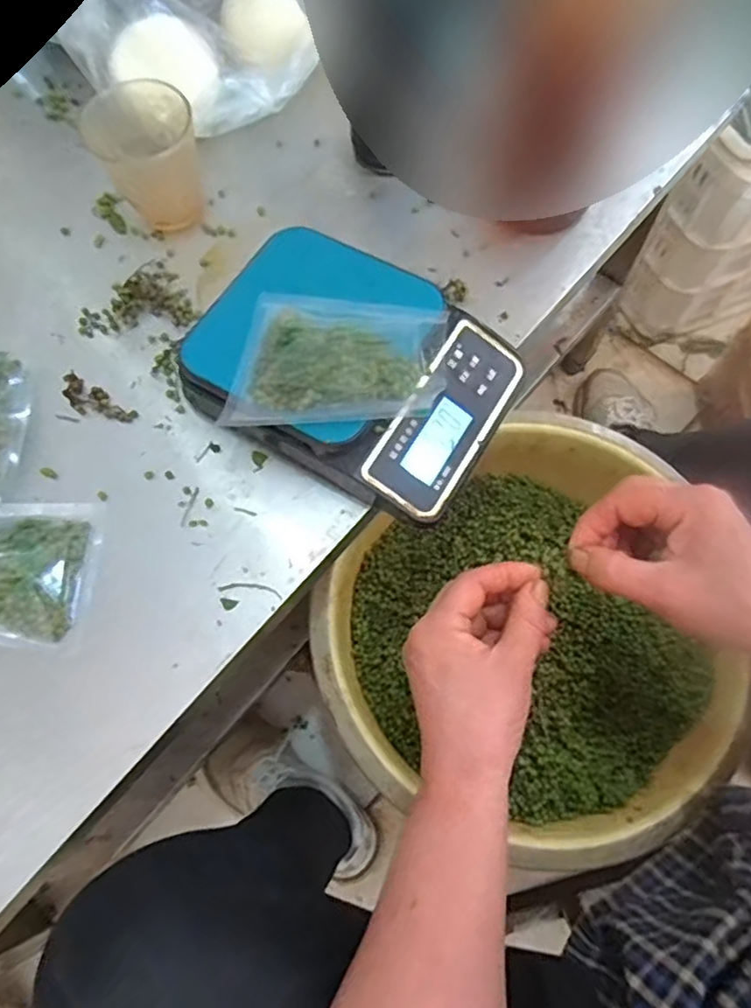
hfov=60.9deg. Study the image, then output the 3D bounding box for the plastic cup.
[{"bbox_3d":[-0.186,-0.284,0.522,0.080,0.081,0.090,-29,70,-10],"label":"plastic cup"}]

